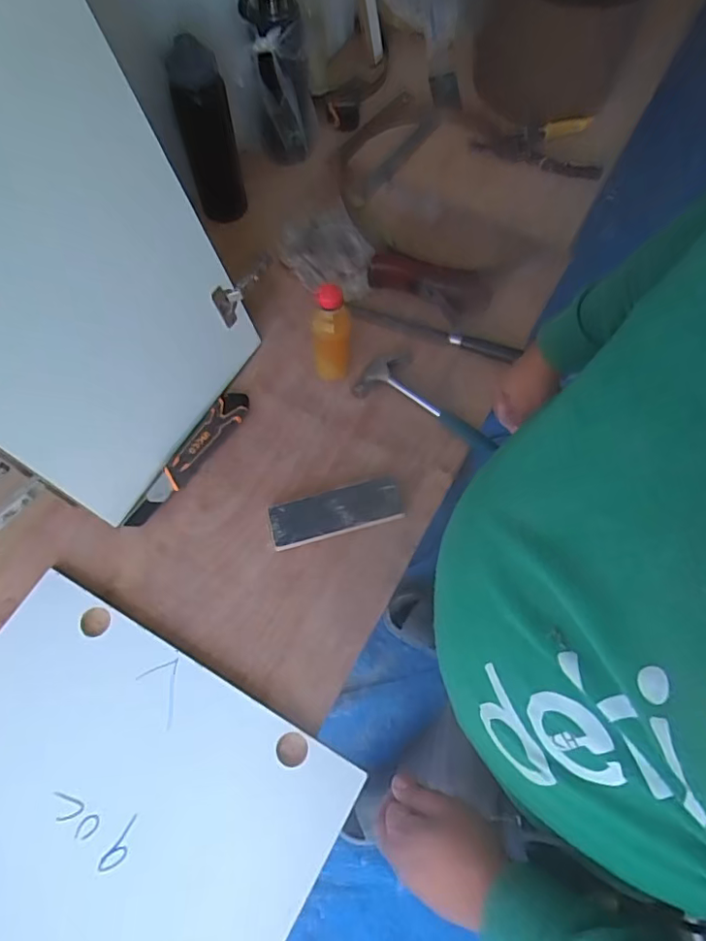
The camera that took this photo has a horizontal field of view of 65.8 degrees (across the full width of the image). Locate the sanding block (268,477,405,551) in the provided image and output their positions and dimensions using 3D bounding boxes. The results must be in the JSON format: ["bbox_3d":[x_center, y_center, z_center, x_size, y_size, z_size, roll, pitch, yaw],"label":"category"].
[{"bbox_3d":[-0.023,0.056,0.738,0.178,0.018,0.060,-14,68,-6],"label":"sanding block"}]

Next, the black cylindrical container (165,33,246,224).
[{"bbox_3d":[-0.234,-0.540,0.889,0.083,0.269,0.076,0,67,0],"label":"black cylindrical container"}]

